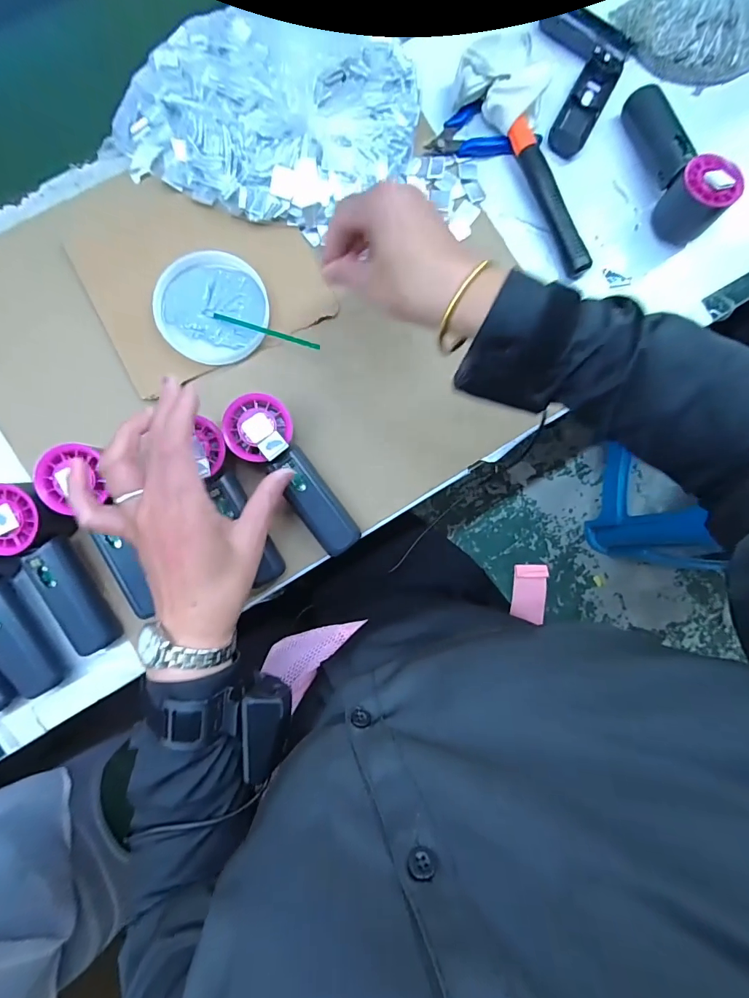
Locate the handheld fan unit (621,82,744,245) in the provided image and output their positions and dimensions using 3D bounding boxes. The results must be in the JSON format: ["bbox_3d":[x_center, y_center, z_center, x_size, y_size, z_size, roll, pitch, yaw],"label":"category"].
[{"bbox_3d":[0.304,-0.341,0.432,0.050,0.060,0.156,-17,87,-5],"label":"handheld fan unit"}]

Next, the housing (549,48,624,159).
[{"bbox_3d":[0.223,-0.418,0.451,0.033,0.014,0.130,29,84,-1],"label":"housing"}]

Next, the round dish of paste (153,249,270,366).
[{"bbox_3d":[-0.152,-0.180,0.410,0.098,0.022,0.106,0,87,-4],"label":"round dish of paste"}]

